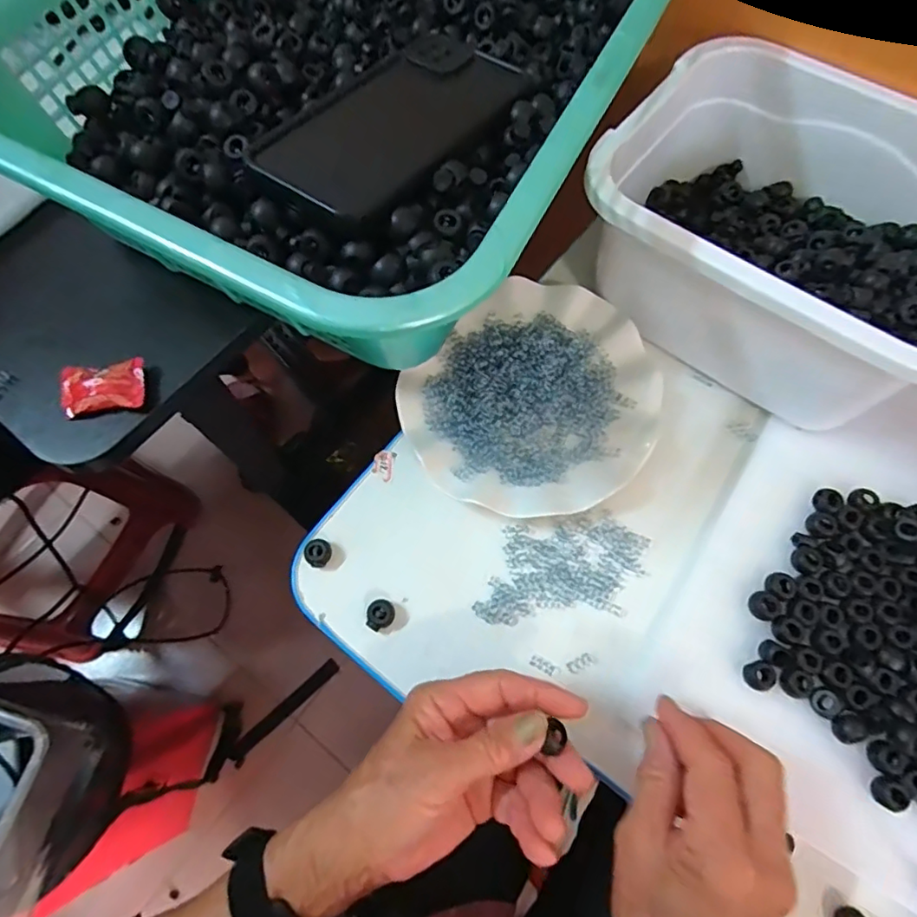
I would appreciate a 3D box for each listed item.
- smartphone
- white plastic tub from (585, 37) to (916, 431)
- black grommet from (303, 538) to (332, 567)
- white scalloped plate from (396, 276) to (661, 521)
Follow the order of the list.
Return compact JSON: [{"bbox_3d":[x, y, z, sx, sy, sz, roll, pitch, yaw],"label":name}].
[{"bbox_3d":[-0.032,-0.182,0.297,0.081,0.008,0.159,33,67,14],"label":"smartphone"},{"bbox_3d":[0.219,-0.147,0.375,0.241,0.115,0.185,37,74,13],"label":"white plastic tub"},{"bbox_3d":[-0.094,0.064,0.370,0.015,0.013,0.017,33,73,11],"label":"black grommet"},{"bbox_3d":[0.057,-0.042,0.398,0.161,0.027,0.182,38,74,13],"label":"white scalloped plate"}]

